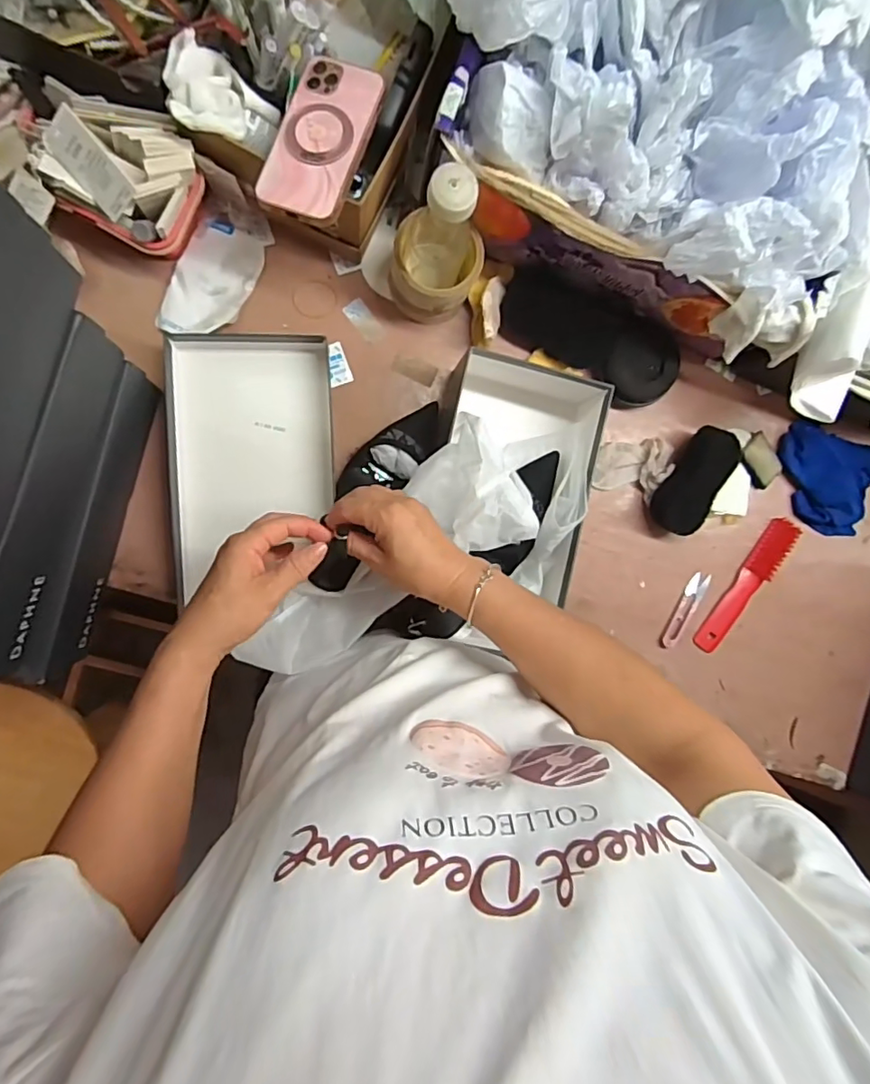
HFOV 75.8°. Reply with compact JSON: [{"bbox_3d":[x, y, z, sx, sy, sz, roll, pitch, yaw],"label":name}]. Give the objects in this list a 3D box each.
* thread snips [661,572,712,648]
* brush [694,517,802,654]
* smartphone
[{"bbox_3d":[0.309,0.084,0.687,0.023,0.004,0.101,28,88,-9],"label":"thread snips"},{"bbox_3d":[0.390,0.056,0.693,0.038,0.018,0.189,34,87,-8],"label":"brush"},{"bbox_3d":[-0.098,-0.349,0.485,0.074,0.012,0.147,19,85,2],"label":"smartphone"}]

